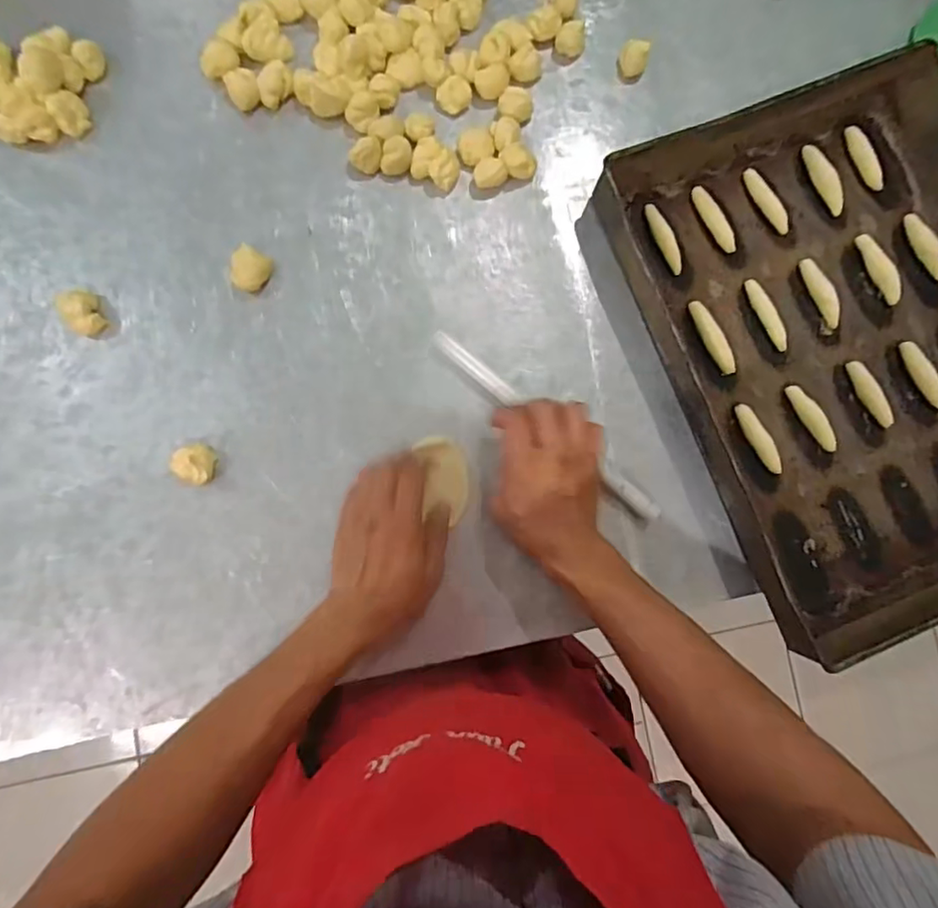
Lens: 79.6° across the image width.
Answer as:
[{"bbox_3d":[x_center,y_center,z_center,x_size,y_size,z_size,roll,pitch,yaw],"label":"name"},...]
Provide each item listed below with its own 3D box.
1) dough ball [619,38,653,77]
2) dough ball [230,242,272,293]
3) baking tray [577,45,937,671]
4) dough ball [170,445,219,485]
[{"bbox_3d":[0.170,-0.408,0.584,0.027,0.028,0.026,0,86,-3],"label":"dough ball"},{"bbox_3d":[-0.212,-0.178,0.546,0.034,0.016,0.037,0,86,-3],"label":"dough ball"},{"bbox_3d":[0.390,-0.106,0.555,0.385,0.059,0.527,-24,87,-5],"label":"baking tray"},{"bbox_3d":[-0.259,0.010,0.529,0.036,0.024,0.037,0,86,-3],"label":"dough ball"}]

